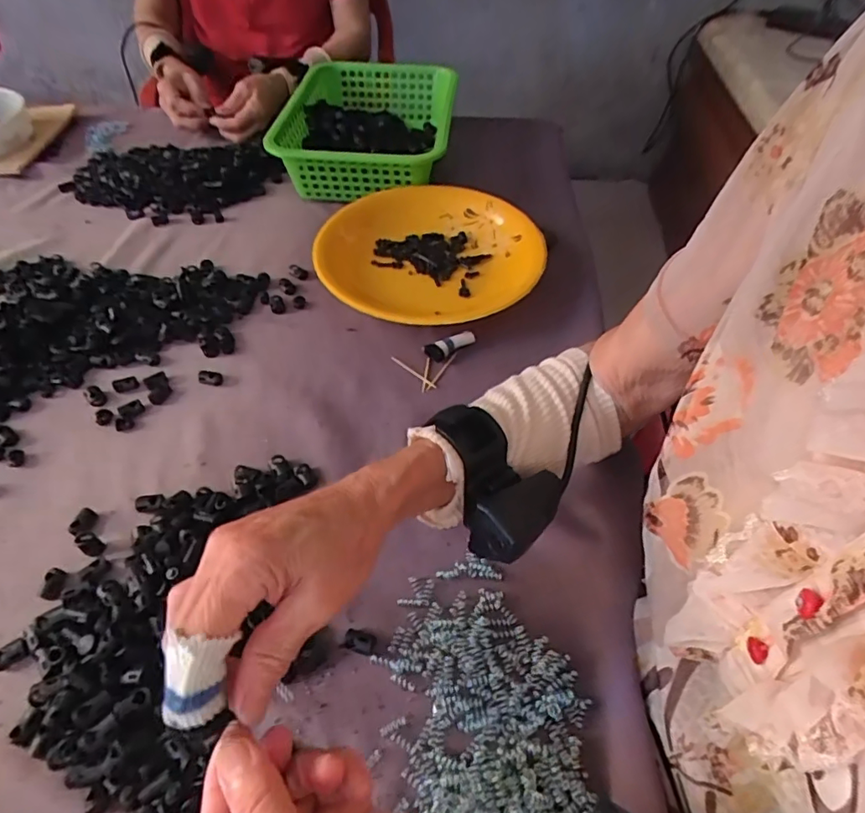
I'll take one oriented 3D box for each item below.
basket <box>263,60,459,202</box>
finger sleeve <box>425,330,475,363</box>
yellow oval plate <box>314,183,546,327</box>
[{"bbox_3d":[-0.084,-0.386,0.747,0.208,0.088,0.323,5,51,3],"label":"basket"},{"bbox_3d":[0.018,-0.061,0.520,0.049,0.016,0.020,-27,56,-22],"label":"finger sleeve"},{"bbox_3d":[-0.004,-0.164,0.586,0.239,0.045,0.227,-22,54,-19],"label":"yellow oval plate"}]

